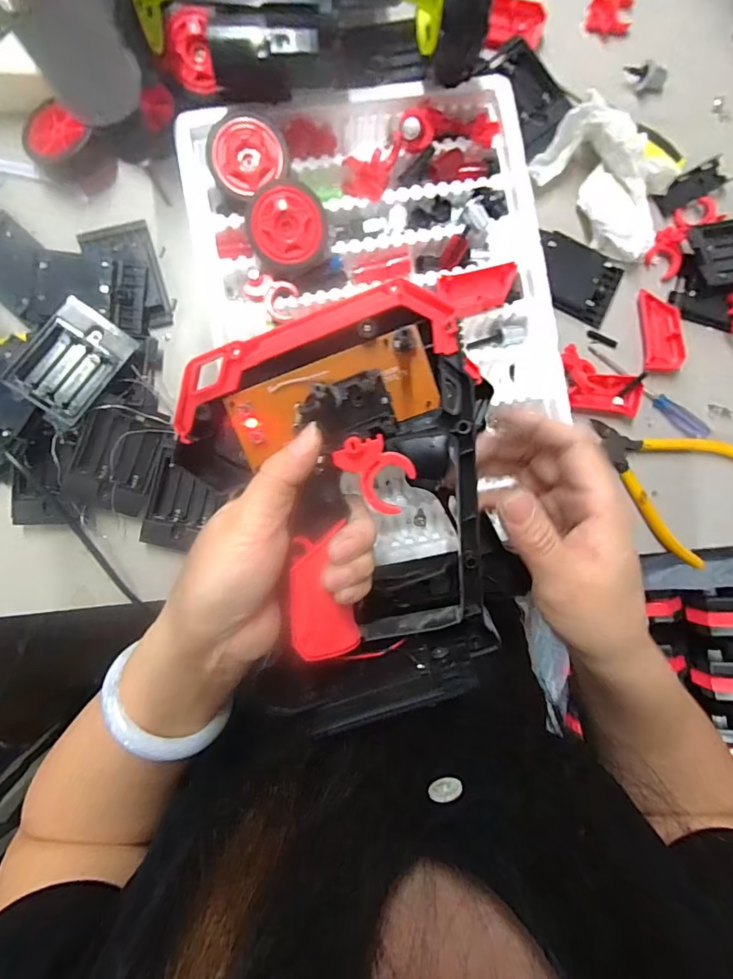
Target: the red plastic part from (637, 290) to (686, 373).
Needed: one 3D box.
[{"bbox_3d":[0.248,-0.133,0.395,0.031,0.014,0.065,-8,91,-5],"label":"red plastic part"}]

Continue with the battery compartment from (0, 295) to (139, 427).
[{"bbox_3d":[-0.214,-0.093,0.339,0.054,0.018,0.078,35,87,-4],"label":"battery compartment"}]

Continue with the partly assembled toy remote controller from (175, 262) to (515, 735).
[{"bbox_3d":[-0.006,0.014,0.232,0.143,0.051,0.199,-9,91,-5],"label":"partly assembled toy remote controller"}]

